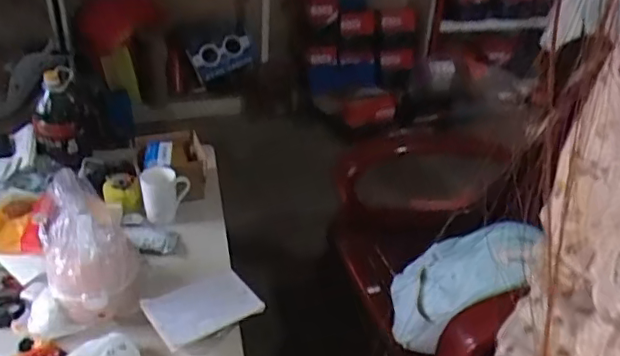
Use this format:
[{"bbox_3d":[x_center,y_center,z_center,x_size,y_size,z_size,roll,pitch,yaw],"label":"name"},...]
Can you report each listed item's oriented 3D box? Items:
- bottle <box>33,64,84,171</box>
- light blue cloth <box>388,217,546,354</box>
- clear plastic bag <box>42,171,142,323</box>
[{"bbox_3d":[-0.581,-0.143,1.340,0.111,0.215,0.095,-10,35,-22],"label":"bottle"},{"bbox_3d":[0.317,0.221,1.221,0.154,0.372,0.195,43,22,-14],"label":"light blue cloth"},{"bbox_3d":[-0.404,0.127,1.061,0.161,0.281,0.162,-10,35,-22],"label":"clear plastic bag"}]

